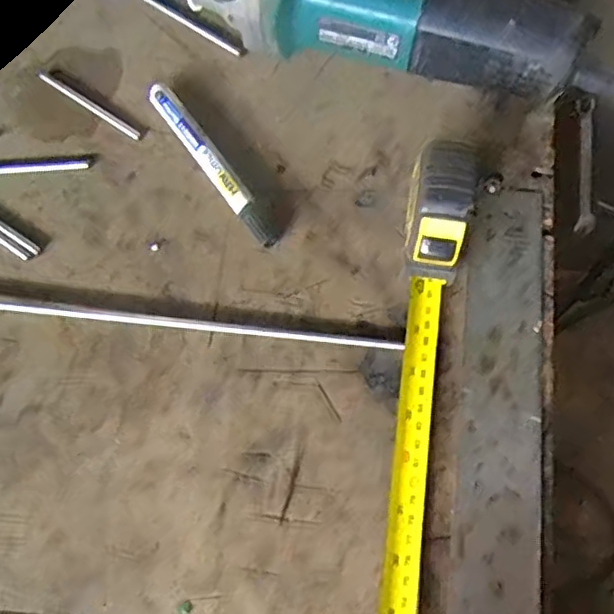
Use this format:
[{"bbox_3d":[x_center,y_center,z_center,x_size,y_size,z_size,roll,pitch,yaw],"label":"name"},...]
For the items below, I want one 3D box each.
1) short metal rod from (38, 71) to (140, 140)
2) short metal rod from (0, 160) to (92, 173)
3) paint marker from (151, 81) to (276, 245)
[{"bbox_3d":[-0.153,-0.142,0.452,0.095,0.004,0.006,34,74,15],"label":"short metal rod"},{"bbox_3d":[-0.196,-0.092,0.433,0.101,0.005,0.009,-4,68,1],"label":"short metal rod"},{"bbox_3d":[-0.062,-0.095,0.424,0.016,0.015,0.140,-34,71,-10],"label":"paint marker"}]

